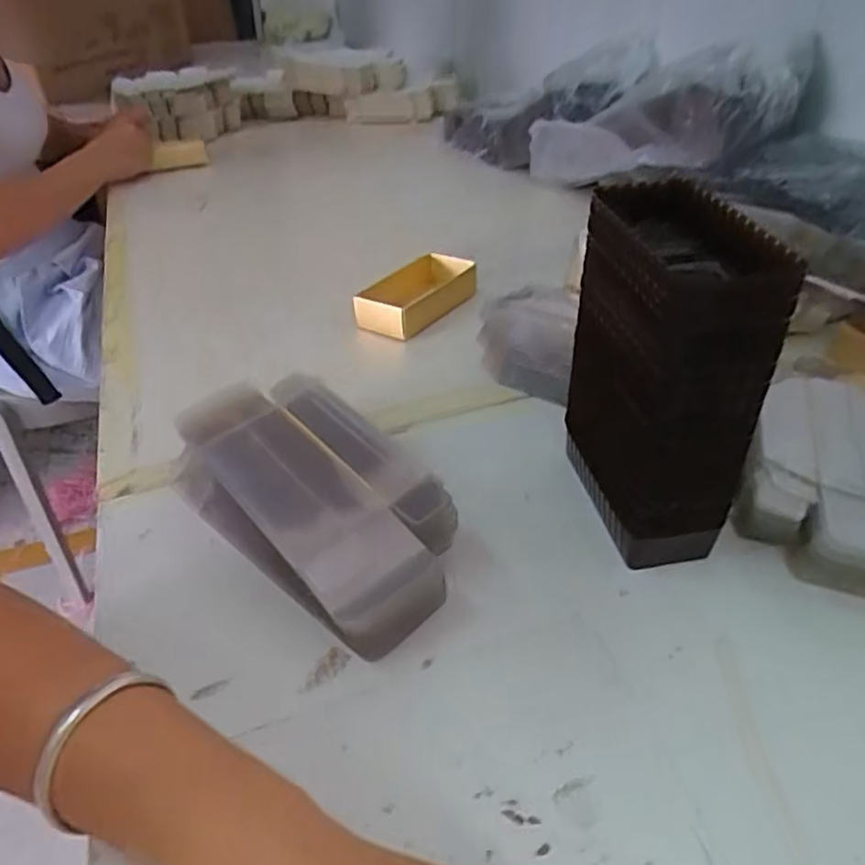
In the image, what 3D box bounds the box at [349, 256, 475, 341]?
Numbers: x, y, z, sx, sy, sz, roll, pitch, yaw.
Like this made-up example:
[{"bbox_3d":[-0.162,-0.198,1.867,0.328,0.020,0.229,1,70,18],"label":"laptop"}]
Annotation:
[{"bbox_3d":[-0.016,-0.128,0.619,0.068,0.032,0.112,27,47,34],"label":"box"}]

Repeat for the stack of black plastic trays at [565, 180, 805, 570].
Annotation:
[{"bbox_3d":[0.114,-0.025,0.359,0.068,0.178,0.108,-7,37,-5],"label":"stack of black plastic trays"}]

